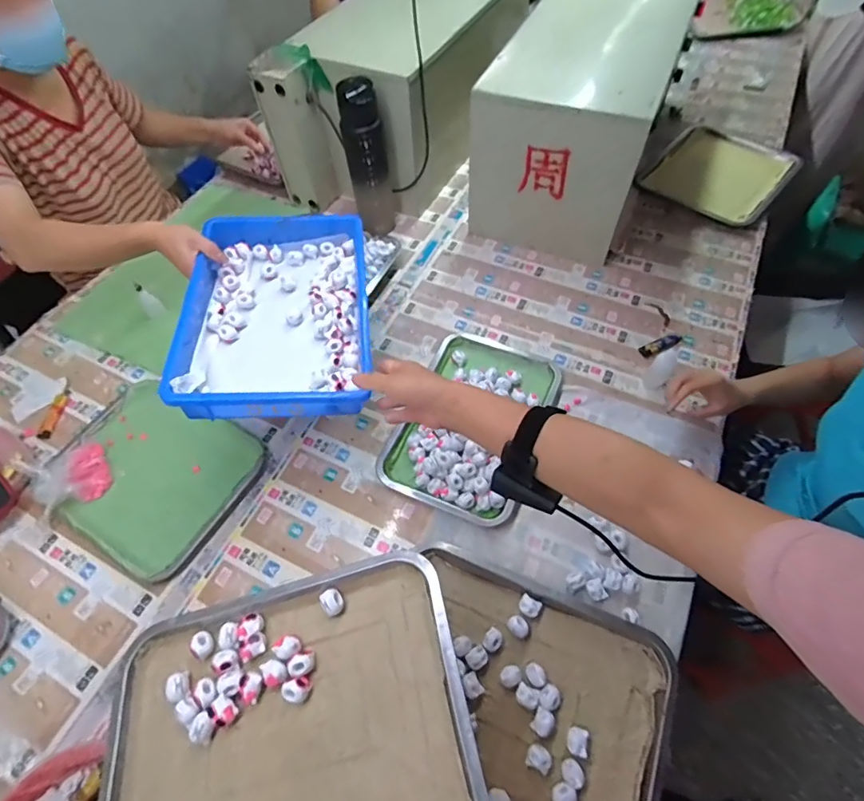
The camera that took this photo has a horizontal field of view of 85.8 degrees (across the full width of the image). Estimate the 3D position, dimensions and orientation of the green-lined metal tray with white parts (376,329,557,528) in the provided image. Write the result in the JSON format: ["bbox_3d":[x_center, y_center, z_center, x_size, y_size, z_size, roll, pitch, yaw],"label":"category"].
[{"bbox_3d":[0.066,0.025,0.737,0.204,0.033,0.314,22,61,13],"label":"green-lined metal tray with white parts"}]

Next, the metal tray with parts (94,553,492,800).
[{"bbox_3d":[-0.141,0.308,0.434,0.350,0.026,0.255,-15,56,0],"label":"metal tray with parts"}]

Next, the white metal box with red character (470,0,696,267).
[{"bbox_3d":[0.291,-0.604,0.953,0.309,0.313,0.602,14,60,9],"label":"white metal box with red character"}]

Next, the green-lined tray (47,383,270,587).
[{"bbox_3d":[-0.427,0.106,0.711,0.275,0.025,0.235,25,62,15],"label":"green-lined tray"}]

